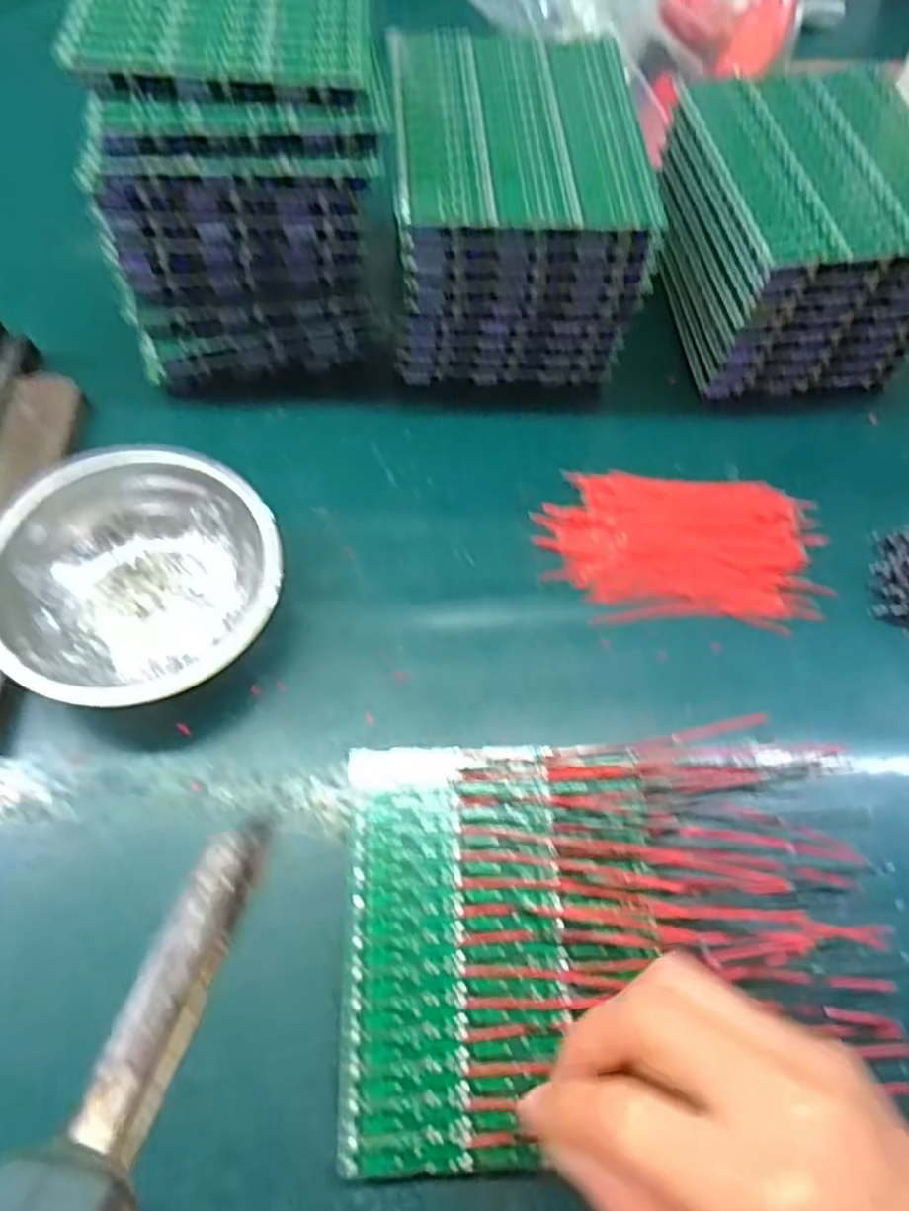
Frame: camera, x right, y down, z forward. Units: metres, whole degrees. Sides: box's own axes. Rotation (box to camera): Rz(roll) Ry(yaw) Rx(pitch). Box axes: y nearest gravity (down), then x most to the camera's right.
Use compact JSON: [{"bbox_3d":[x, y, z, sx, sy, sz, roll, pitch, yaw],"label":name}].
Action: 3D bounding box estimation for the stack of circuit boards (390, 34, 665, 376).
[{"bbox_3d":[0.029,-0.216,0.436,0.121,0.121,0.141,-2,63,-5],"label":"stack of circuit boards"}]

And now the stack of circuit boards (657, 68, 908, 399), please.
[{"bbox_3d":[0.194,-0.215,0.450,0.127,0.102,0.148,-5,63,-6],"label":"stack of circuit boards"}]

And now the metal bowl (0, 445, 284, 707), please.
[{"bbox_3d":[-0.146,-0.012,0.358,0.129,0.039,0.121,-23,67,-15],"label":"metal bowl"}]

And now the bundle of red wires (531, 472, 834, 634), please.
[{"bbox_3d":[0.119,-0.032,0.407,0.143,0.005,0.087,3,63,-3],"label":"bundle of red wires"}]

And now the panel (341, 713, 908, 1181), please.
[{"bbox_3d":[0.065,0.125,0.313,0.218,0.030,0.147,-6,65,-6],"label":"panel"}]

